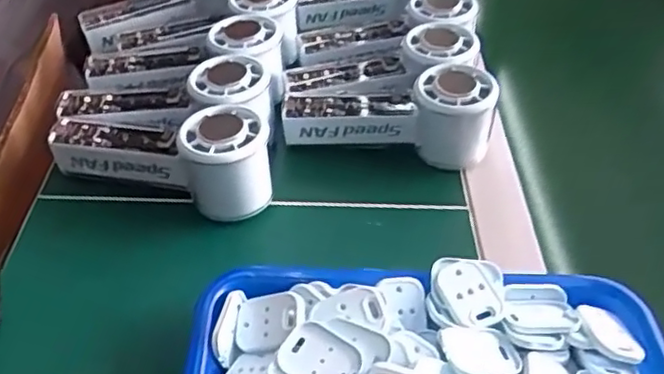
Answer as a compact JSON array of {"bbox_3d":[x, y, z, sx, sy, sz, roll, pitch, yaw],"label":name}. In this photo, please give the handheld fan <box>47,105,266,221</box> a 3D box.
[{"bbox_3d":[-0.119,-0.023,0.448,0.166,0.073,0.057,16,45,13],"label":"handheld fan"}]

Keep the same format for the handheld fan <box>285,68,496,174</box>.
[{"bbox_3d":[0.040,-0.054,0.481,0.149,0.069,0.046,7,43,4],"label":"handheld fan"}]

